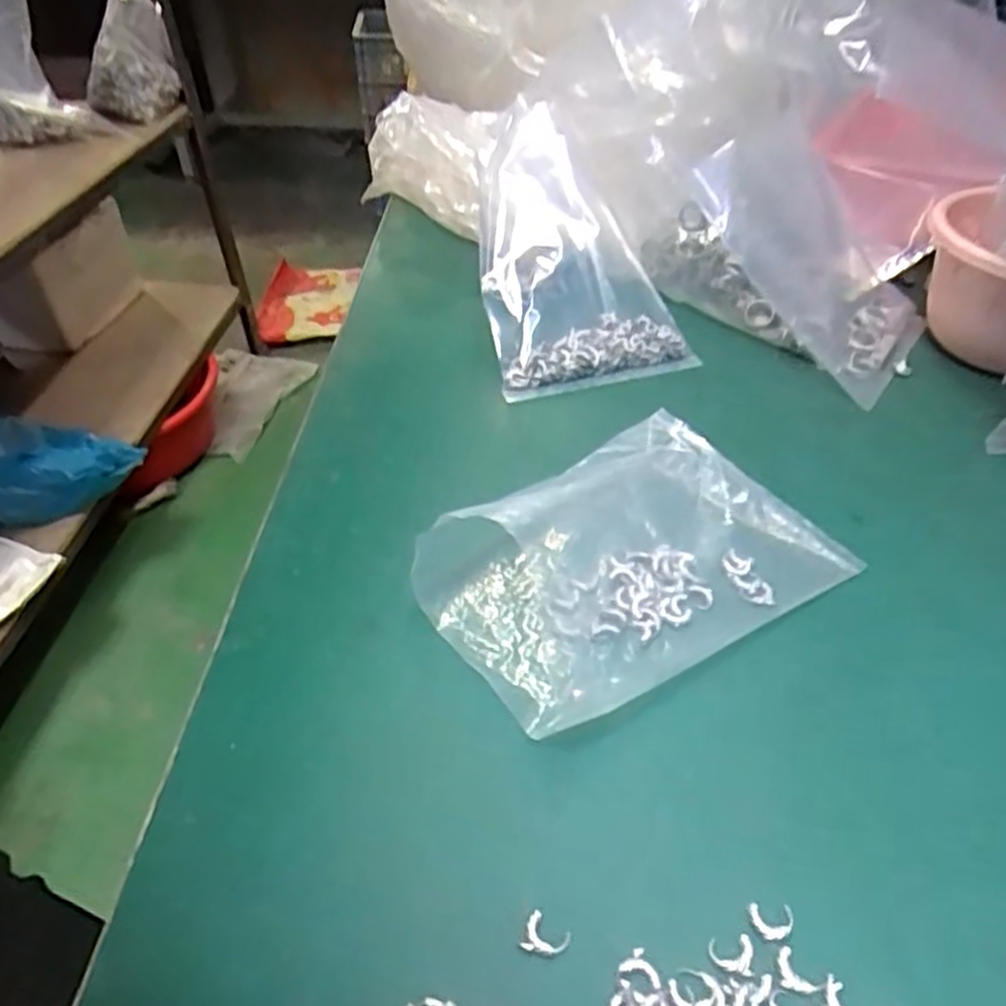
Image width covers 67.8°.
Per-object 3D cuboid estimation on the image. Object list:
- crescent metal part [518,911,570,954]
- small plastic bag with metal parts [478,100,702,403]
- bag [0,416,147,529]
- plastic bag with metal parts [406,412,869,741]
[{"bbox_3d":[0.014,0.146,0.251,0.015,0.004,0.012,23,47,22],"label":"crescent metal part"},{"bbox_3d":[0.050,-0.190,0.547,0.137,0.113,0.223,-5,43,-6],"label":"small plastic bag with metal parts"},{"bbox_3d":[-0.721,-0.059,1.163,0.274,0.093,0.191,2,43,4],"label":"bag"},{"bbox_3d":[0.062,0.024,0.371,0.189,0.028,0.120,-23,48,-24],"label":"plastic bag with metal parts"}]

